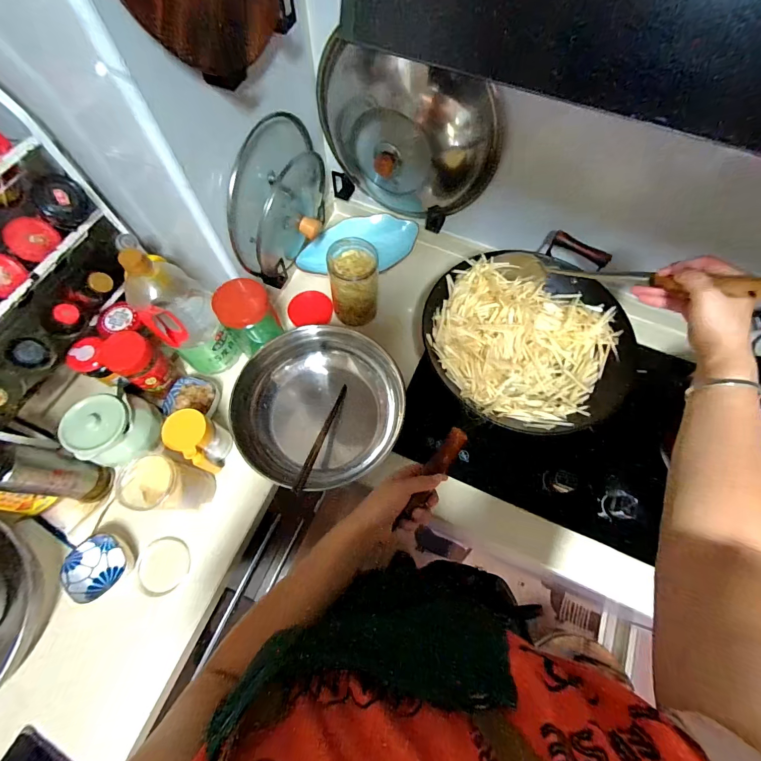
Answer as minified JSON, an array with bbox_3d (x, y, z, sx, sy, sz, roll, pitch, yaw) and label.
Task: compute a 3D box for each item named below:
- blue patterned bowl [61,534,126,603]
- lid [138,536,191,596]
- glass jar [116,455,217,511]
[{"bbox_3d":[-0.464,0.309,0.593,0.084,0.046,0.089,0,68,-1],"label":"blue patterned bowl"},{"bbox_3d":[-0.362,0.311,0.605,0.078,0.013,0.085,-5,68,-3],"label":"lid"},{"bbox_3d":[-0.344,0.173,0.593,0.084,0.131,0.074,12,68,4],"label":"glass jar"}]

